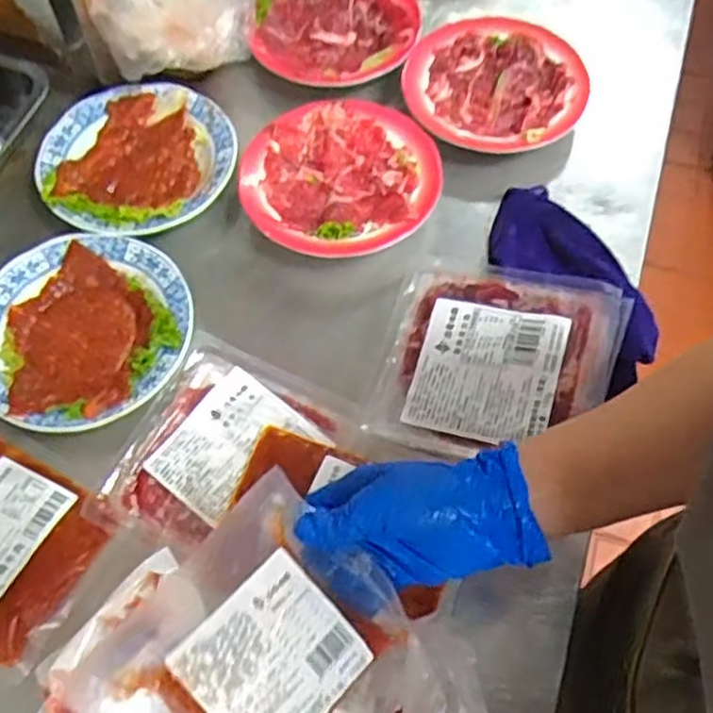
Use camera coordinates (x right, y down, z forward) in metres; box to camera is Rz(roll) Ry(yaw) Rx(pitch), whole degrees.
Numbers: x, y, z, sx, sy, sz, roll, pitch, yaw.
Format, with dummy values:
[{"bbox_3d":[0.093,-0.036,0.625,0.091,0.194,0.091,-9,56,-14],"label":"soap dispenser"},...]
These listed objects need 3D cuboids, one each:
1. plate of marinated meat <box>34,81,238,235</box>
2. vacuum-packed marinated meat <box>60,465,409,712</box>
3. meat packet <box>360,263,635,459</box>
[{"bbox_3d":[-0.192,-0.174,0.634,0.157,0.024,0.164,39,69,18],"label":"plate of marinated meat"},{"bbox_3d":[-0.052,0.155,0.377,0.123,0.025,0.149,43,64,0],"label":"vacuum-packed marinated meat"},{"bbox_3d":[0.099,0.003,0.523,0.157,0.015,0.148,12,70,19],"label":"meat packet"}]

